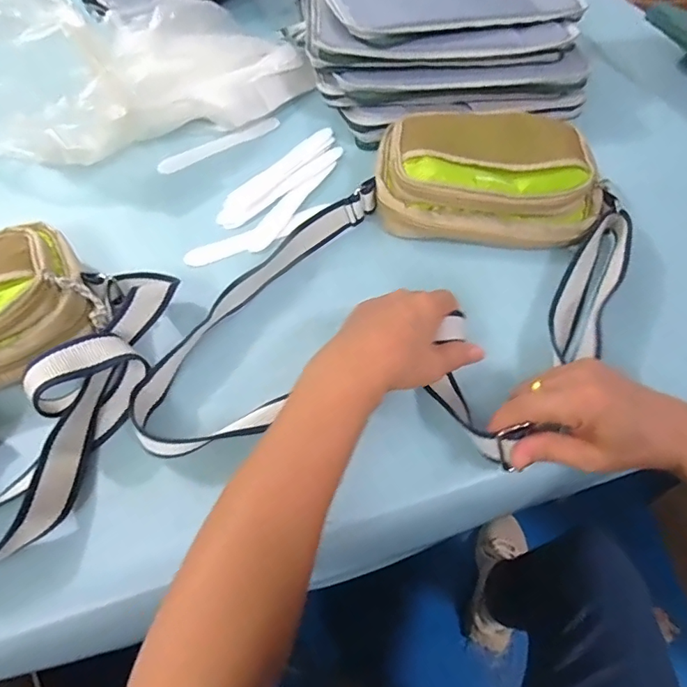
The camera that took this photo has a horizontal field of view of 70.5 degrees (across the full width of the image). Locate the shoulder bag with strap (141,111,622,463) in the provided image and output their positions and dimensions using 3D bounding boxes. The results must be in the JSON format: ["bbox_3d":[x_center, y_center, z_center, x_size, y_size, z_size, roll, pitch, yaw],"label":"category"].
[{"bbox_3d":[0.076,-0.062,0.438,0.284,0.069,0.450,38,67,22],"label":"shoulder bag with strap"}]

